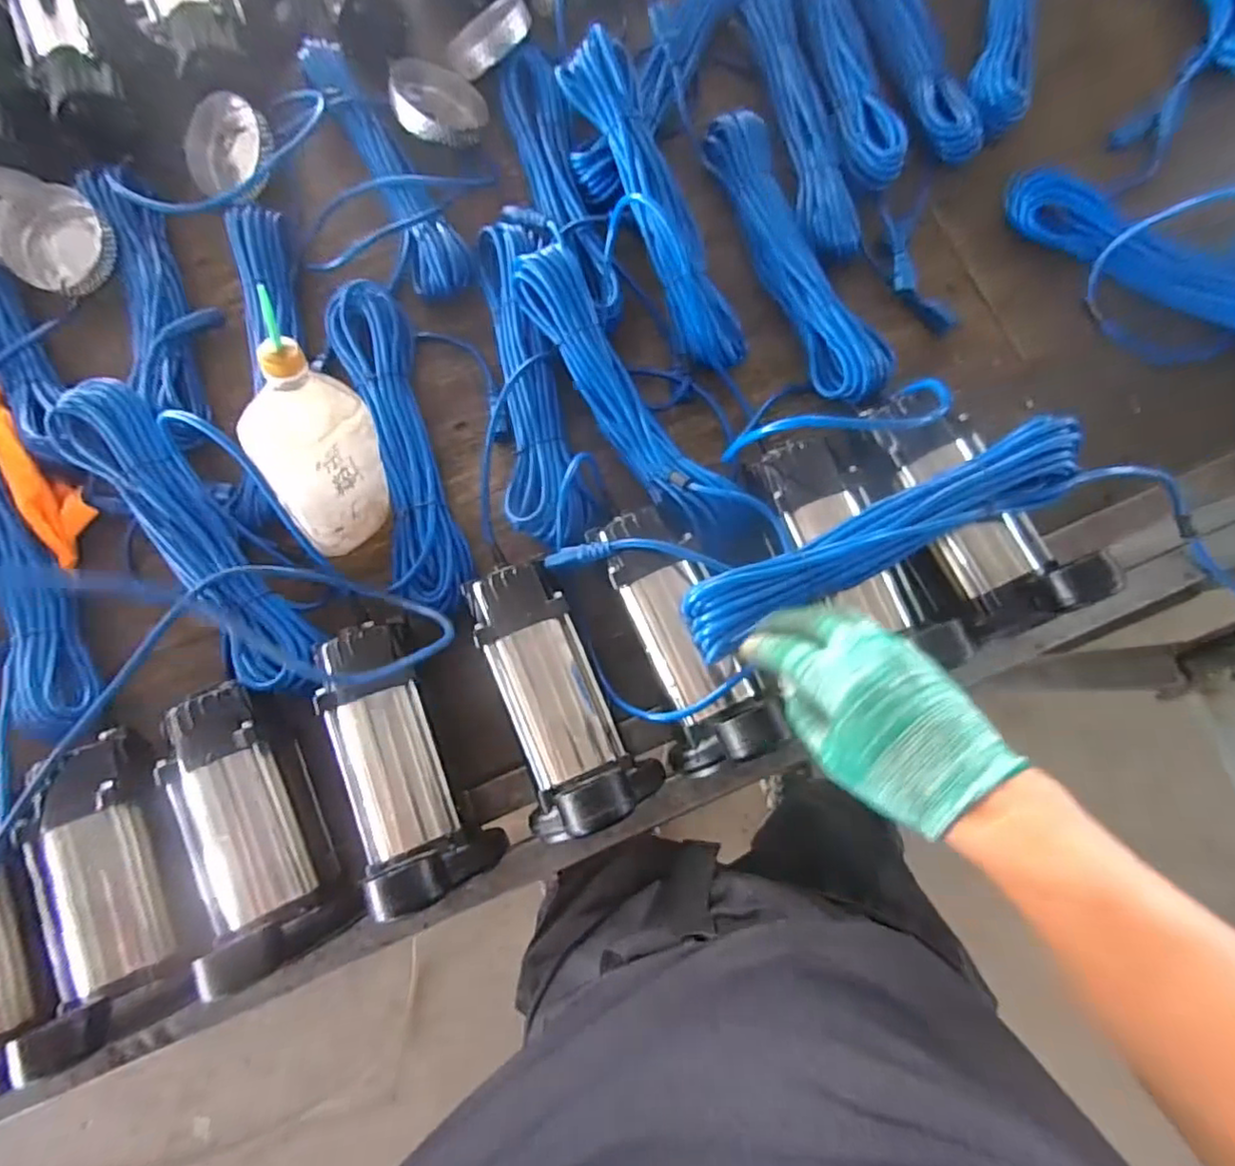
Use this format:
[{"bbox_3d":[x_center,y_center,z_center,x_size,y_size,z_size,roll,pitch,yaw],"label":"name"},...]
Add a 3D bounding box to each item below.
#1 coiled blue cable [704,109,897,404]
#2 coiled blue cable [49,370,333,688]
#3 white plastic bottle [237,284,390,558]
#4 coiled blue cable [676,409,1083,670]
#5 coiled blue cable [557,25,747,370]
[{"bbox_3d":[0.196,-0.350,0.666,0.087,0.030,0.349,-21,79,-3],"label":"coiled blue cable"},{"bbox_3d":[-0.388,-0.048,0.576,0.110,0.076,0.338,-40,81,-6],"label":"coiled blue cable"},{"bbox_3d":[-0.259,-0.124,0.531,0.085,0.235,0.078,3,48,2],"label":"white plastic bottle"},{"bbox_3d":[0.220,-0.039,0.511,0.351,0.038,0.058,-25,80,-3],"label":"coiled blue cable"},{"bbox_3d":[0.043,-0.384,0.640,0.067,0.035,0.347,-24,92,-3],"label":"coiled blue cable"}]

